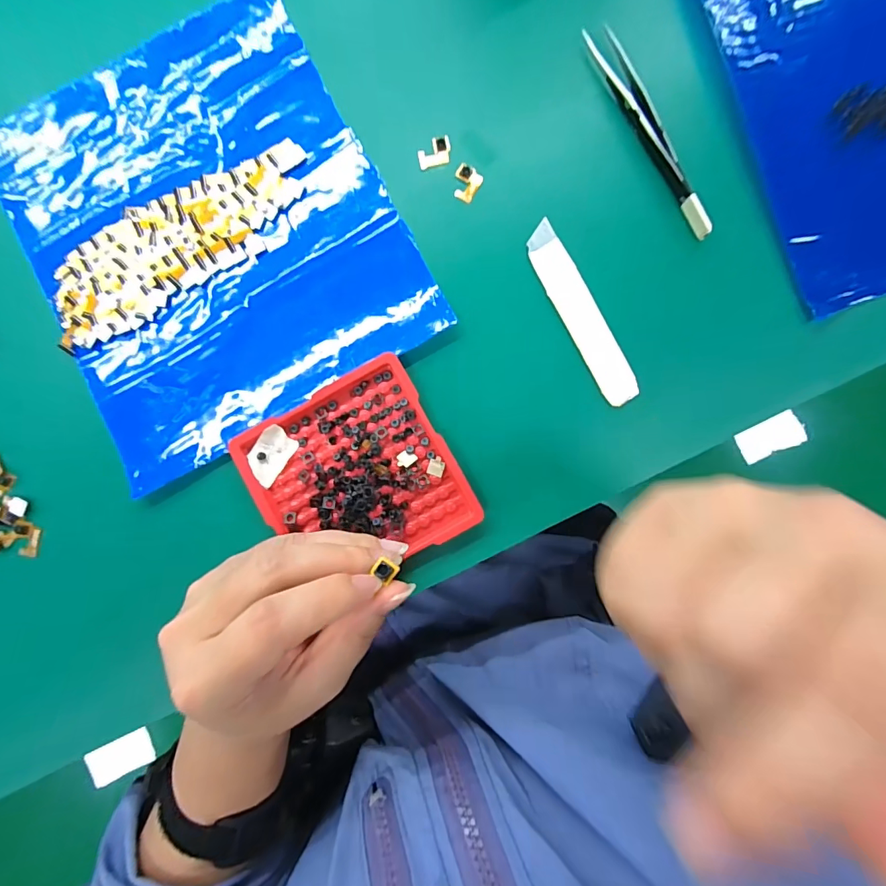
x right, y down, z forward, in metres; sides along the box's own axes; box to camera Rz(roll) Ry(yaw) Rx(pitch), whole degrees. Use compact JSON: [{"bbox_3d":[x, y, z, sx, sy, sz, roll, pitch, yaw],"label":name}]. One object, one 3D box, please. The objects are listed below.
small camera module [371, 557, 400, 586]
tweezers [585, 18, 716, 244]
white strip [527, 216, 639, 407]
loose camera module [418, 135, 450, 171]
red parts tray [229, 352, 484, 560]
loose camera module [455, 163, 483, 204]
[{"bbox_3d":[-0.021,0.048,0.168,0.008,0.004,0.008,39,89,6],"label":"small camera module"},{"bbox_3d":[0.109,-0.163,0.238,0.015,0.011,0.123,-25,87,1],"label":"tweezers"},{"bbox_3d":[0.073,-0.068,0.239,0.019,0.005,0.101,-28,87,1],"label":"white strip"},{"bbox_3d":[-0.005,-0.159,0.245,0.019,0.004,0.015,-15,87,1],"label":"loose camera module"},{"bbox_3d":[-0.045,0.018,0.237,0.098,0.009,0.098,-29,87,0],"label":"red parts tray"},{"bbox_3d":[0.012,-0.141,0.244,0.015,0.004,0.017,32,89,3],"label":"loose camera module"}]

